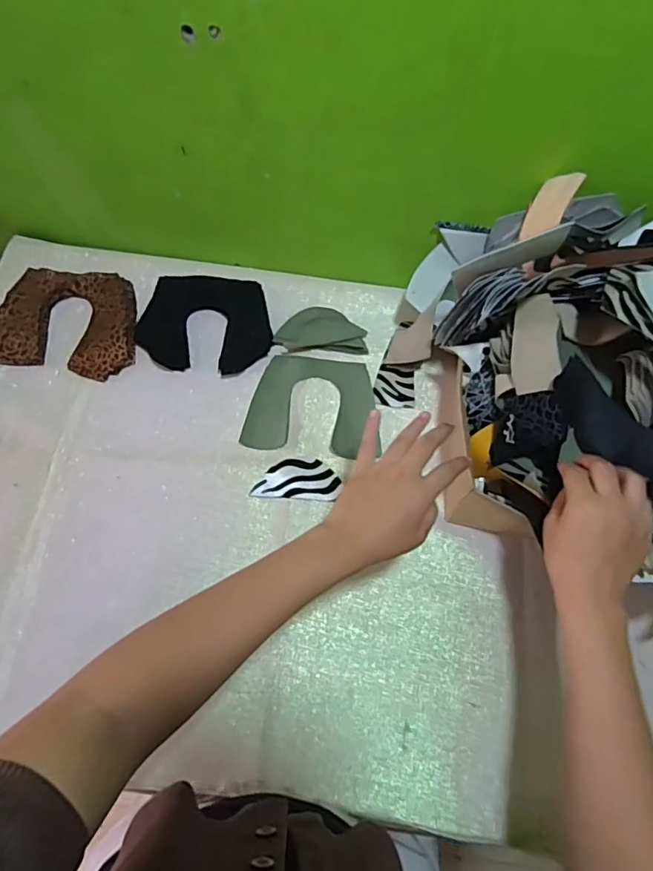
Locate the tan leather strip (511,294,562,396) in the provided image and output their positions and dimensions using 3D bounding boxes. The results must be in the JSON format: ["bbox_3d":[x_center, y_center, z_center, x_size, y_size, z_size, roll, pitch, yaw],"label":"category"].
[{"bbox_3d":[0.197,-0.085,0.507,0.042,0.012,0.091,-4,84,20],"label":"tan leather strip"}]

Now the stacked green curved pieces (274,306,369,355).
[{"bbox_3d":[-0.006,-0.132,0.674,0.109,0.011,0.060,1,67,-2],"label":"stacked green curved pieces"}]

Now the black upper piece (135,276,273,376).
[{"bbox_3d":[-0.151,-0.143,0.672,0.163,0.017,0.124,7,71,3],"label":"black upper piece"}]

